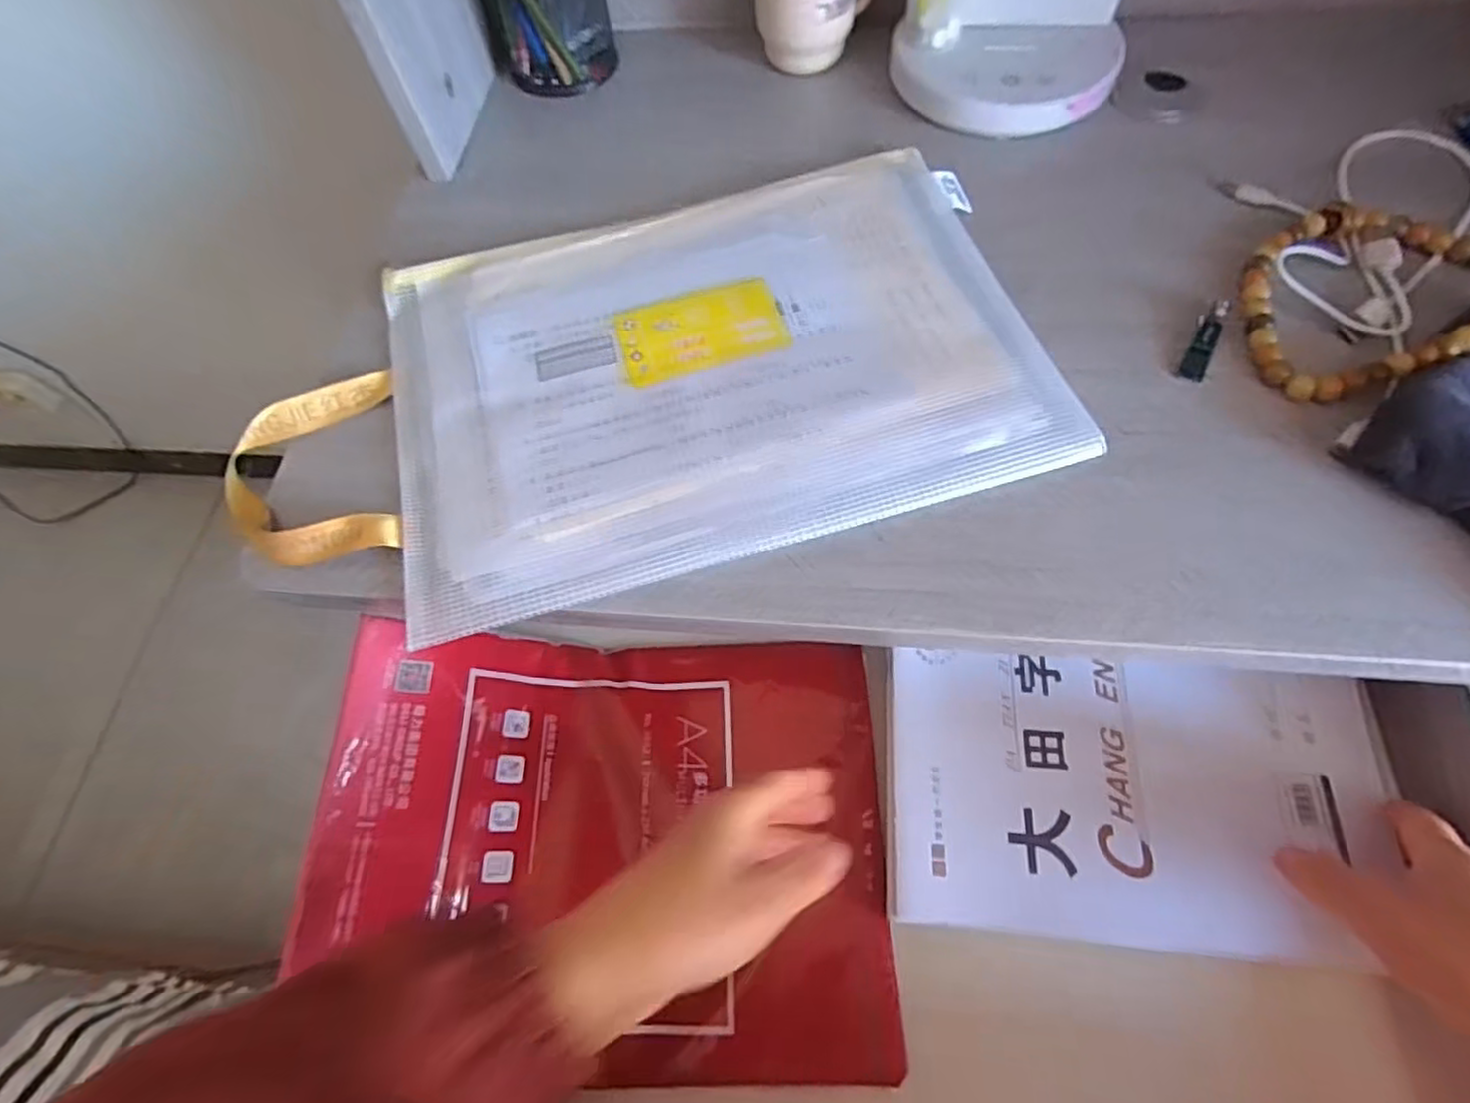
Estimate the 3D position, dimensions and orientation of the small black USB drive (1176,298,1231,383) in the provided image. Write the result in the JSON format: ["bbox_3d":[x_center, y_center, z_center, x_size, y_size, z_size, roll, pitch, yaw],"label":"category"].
[{"bbox_3d":[0.245,-0.110,0.348,0.012,0.004,0.049,25,83,14],"label":"small black USB drive"}]

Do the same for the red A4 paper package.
[{"bbox_3d":[-0.062,0.151,0.357,0.281,0.049,0.216,5,61,-9],"label":"red A4 paper package"}]

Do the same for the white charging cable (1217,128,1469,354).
[{"bbox_3d":[0.351,-0.197,0.384,0.118,0.016,0.182,37,72,18],"label":"white charging cable"}]

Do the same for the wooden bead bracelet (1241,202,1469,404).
[{"bbox_3d":[0.333,-0.141,0.345,0.158,0.026,0.112,-19,65,-6],"label":"wooden bead bracelet"}]

